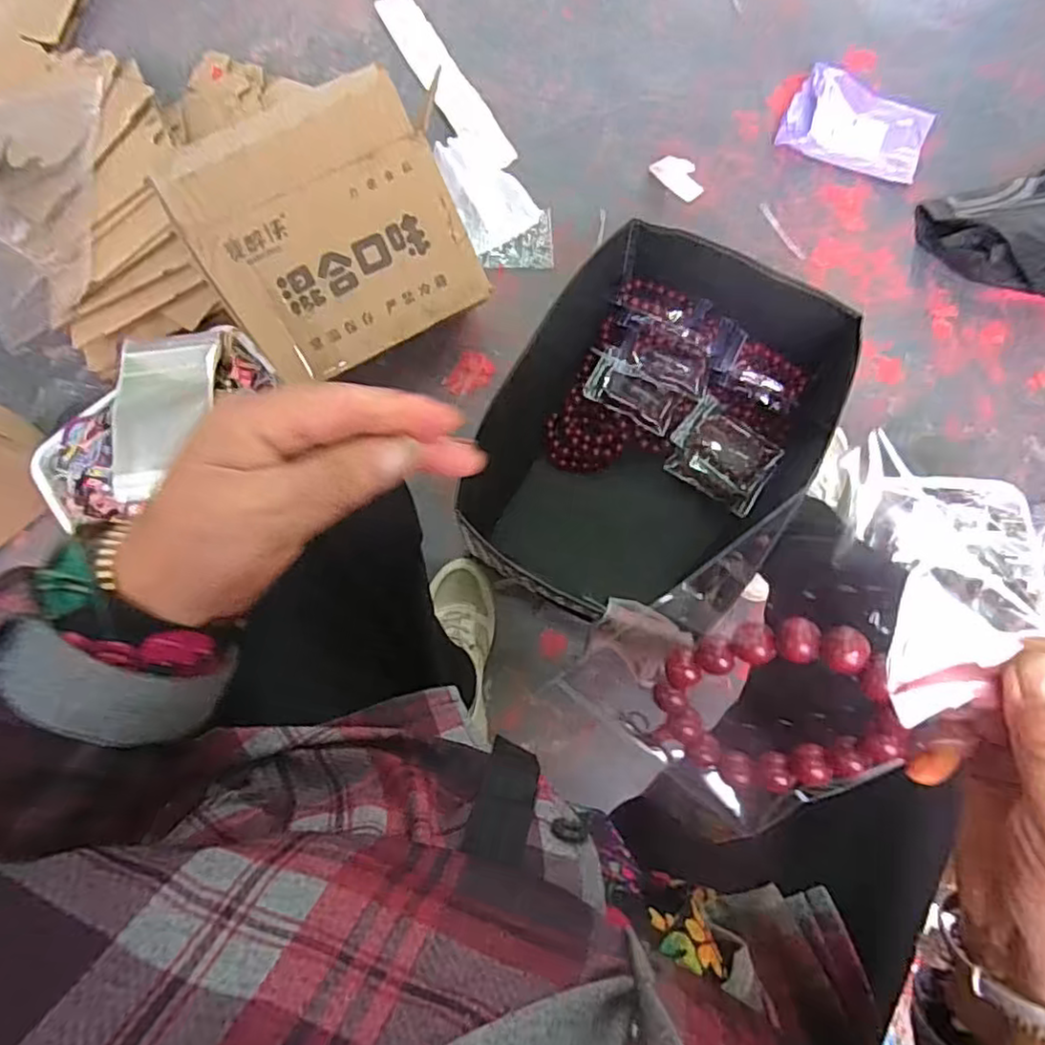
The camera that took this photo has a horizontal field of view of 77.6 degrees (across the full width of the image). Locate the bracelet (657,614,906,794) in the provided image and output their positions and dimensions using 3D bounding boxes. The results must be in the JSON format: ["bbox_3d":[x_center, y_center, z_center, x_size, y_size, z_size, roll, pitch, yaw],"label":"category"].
[{"bbox_3d":[0.092,0.071,0.243,0.084,0.010,0.072,-14,111,31],"label":"bracelet"}]

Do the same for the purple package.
[{"bbox_3d":[0.502,-0.597,0.971,0.207,0.038,0.144,24,76,7],"label":"purple package"}]

